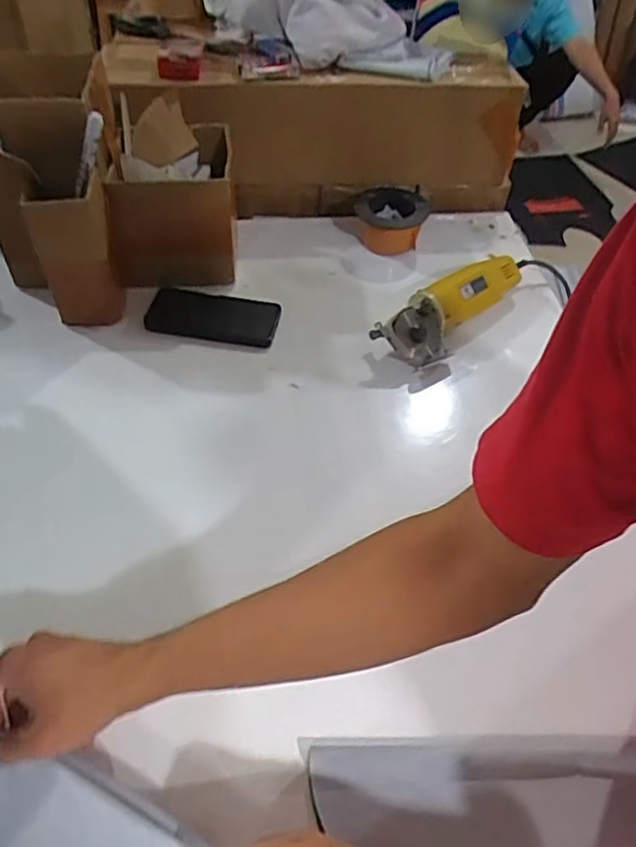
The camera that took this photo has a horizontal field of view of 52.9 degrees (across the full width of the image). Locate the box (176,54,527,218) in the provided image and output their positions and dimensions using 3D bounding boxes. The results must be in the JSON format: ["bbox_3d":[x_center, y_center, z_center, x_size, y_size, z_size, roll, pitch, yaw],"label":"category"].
[{"bbox_3d":[0.063,-0.419,0.967,0.484,0.184,0.117,-11,49,-13],"label":"box"}]

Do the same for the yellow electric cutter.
[{"bbox_3d":[0.182,-0.146,0.831,0.258,0.064,0.099,-34,58,-30],"label":"yellow electric cutter"}]

